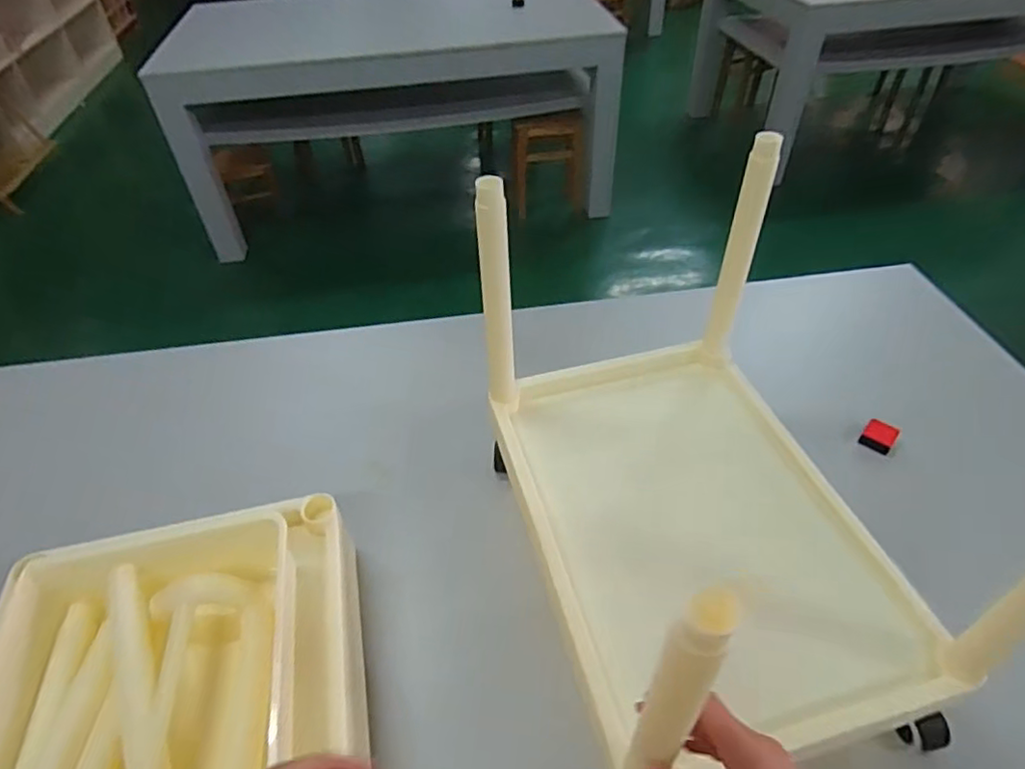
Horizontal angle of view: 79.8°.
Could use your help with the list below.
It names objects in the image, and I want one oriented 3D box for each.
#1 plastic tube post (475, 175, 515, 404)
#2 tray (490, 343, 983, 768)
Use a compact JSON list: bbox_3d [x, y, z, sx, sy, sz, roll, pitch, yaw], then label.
[{"bbox_3d":[-0.017,-0.090,0.674,0.033,0.281,0.029,-3,45,0],"label":"plastic tube post"},{"bbox_3d":[0.188,0.174,0.702,0.328,0.139,0.482,-14,46,-10],"label":"tray"}]

